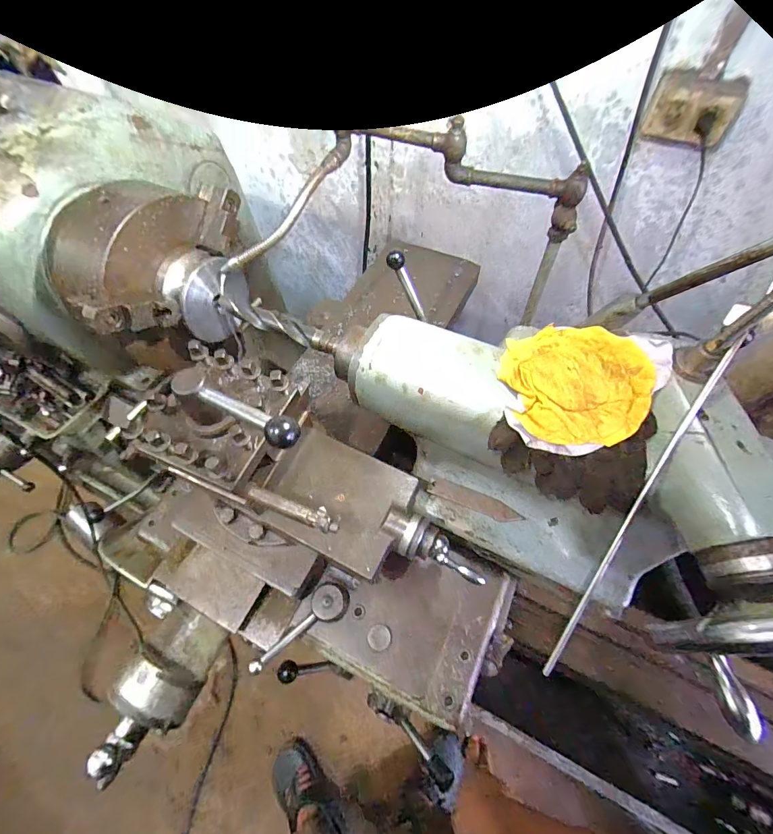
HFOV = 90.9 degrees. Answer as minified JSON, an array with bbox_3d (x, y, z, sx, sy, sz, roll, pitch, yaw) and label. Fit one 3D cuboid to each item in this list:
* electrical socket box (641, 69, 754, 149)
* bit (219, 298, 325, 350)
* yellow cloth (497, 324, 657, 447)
[{"bbox_3d":[0.485,-0.488,0.607,0.120,0.094,0.033,35,67,19],"label":"electrical socket box"},{"bbox_3d":[-0.171,-0.141,0.552,0.184,0.029,0.024,22,63,14],"label":"bit"},{"bbox_3d":[0.199,-0.040,0.397,0.132,0.033,0.143,-11,60,-5],"label":"yellow cloth"}]

